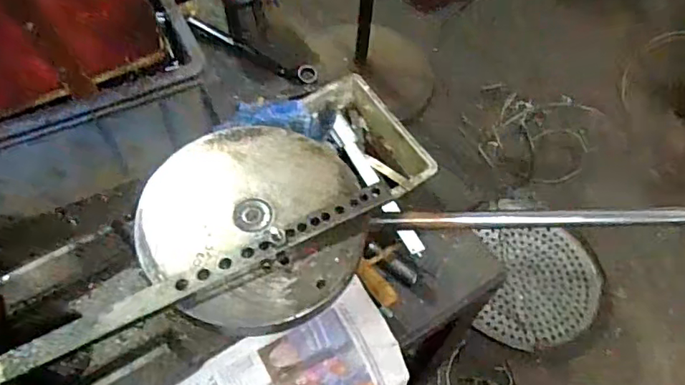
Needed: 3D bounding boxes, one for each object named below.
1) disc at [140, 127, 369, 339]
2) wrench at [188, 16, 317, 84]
[{"bbox_3d":[-0.077,0.021,0.454,0.190,0.018,0.181,1,57,-2],"label":"disc"},{"bbox_3d":[-0.127,-0.198,0.748,0.215,0.033,0.023,30,61,16],"label":"wrench"}]

